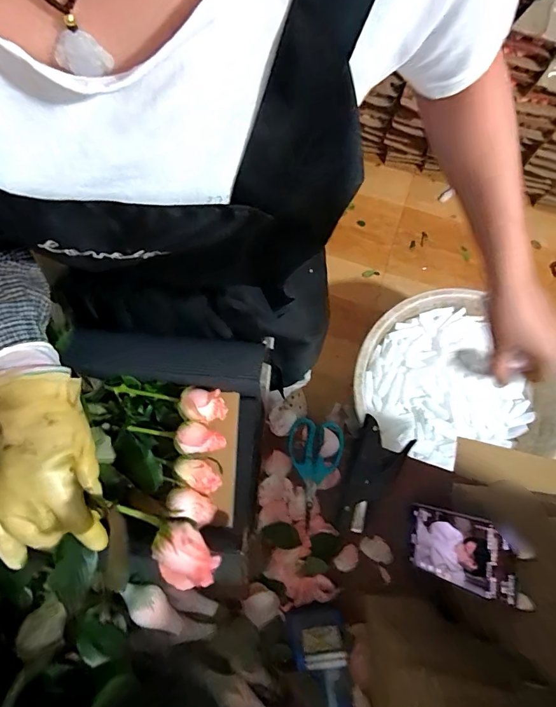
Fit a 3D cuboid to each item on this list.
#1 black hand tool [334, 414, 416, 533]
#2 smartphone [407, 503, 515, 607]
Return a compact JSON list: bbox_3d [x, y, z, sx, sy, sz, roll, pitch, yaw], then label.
[{"bbox_3d":[0.124,0.167,0.557,0.074,0.034,0.143,28,78,7],"label":"black hand tool"},{"bbox_3d":[0.200,0.218,0.469,0.010,0.151,0.071,17,73,-18],"label":"smartphone"}]

